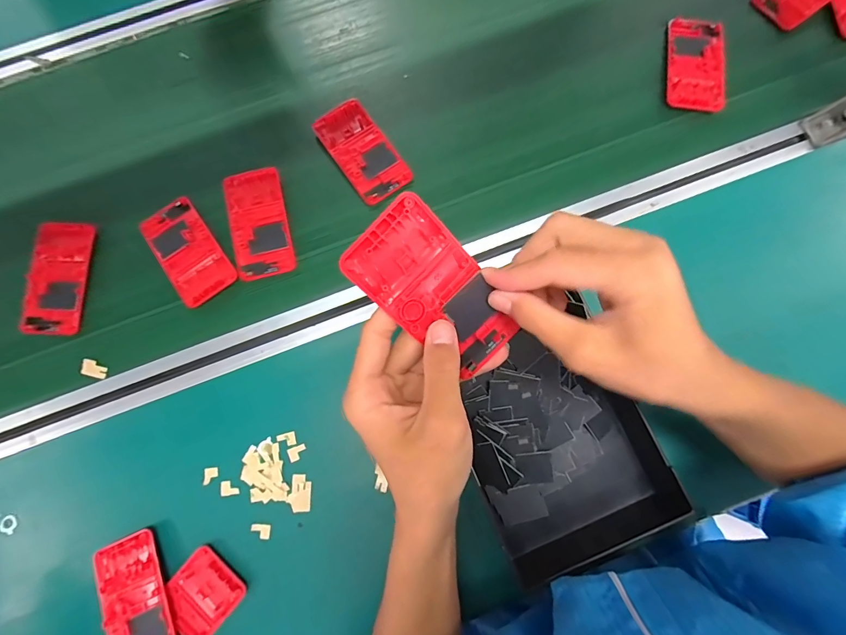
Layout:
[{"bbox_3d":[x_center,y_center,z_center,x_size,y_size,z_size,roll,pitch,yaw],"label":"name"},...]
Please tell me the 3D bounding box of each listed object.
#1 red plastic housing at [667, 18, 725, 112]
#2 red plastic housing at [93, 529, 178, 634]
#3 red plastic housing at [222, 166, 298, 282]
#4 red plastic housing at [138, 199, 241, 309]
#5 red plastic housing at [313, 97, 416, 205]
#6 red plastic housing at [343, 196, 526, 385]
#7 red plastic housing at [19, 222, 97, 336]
[{"bbox_3d":[0.318,-0.297,0.451,0.059,0.009,0.123,6,79,5],"label":"red plastic housing"},{"bbox_3d":[-0.259,0.263,0.352,0.058,0.017,0.120,-24,80,-3],"label":"red plastic housing"},{"bbox_3d":[-0.180,-0.104,0.428,0.062,0.008,0.123,-14,80,-1],"label":"red plastic housing"},{"bbox_3d":[-0.256,-0.073,0.419,0.060,0.007,0.122,-36,81,-5],"label":"red plastic housing"},{"bbox_3d":[-0.069,-0.190,0.440,0.062,0.009,0.123,-34,81,-5],"label":"red plastic housing"},{"bbox_3d":[0.011,-0.015,0.244,0.060,0.012,0.119,-45,113,2],"label":"red plastic housing"},{"bbox_3d":[-0.397,-0.043,0.420,0.063,0.013,0.122,2,80,2],"label":"red plastic housing"}]

